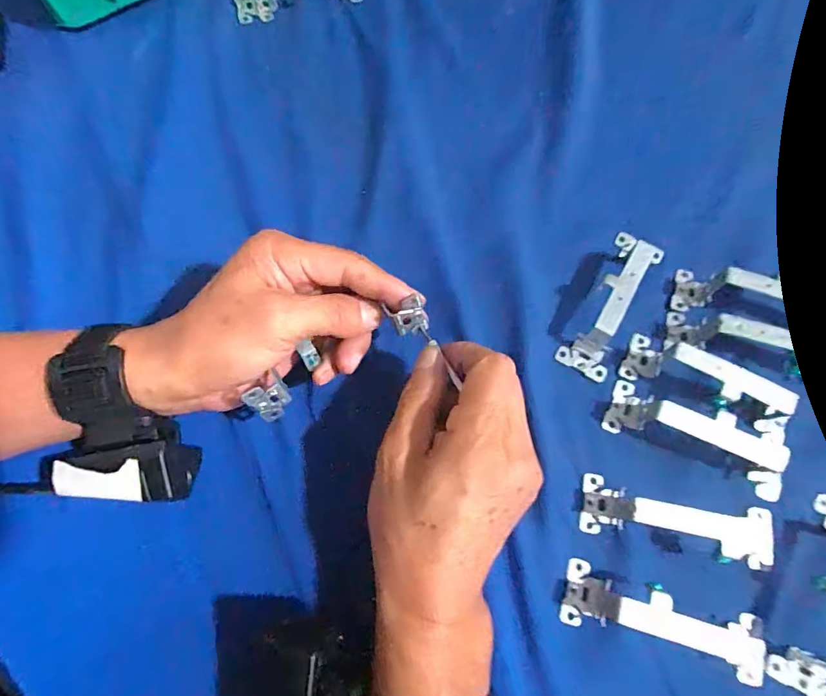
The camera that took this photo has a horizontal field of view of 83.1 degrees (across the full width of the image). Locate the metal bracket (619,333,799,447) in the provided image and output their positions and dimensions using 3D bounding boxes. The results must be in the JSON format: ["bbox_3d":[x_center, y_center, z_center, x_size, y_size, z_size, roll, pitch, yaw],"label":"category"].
[{"bbox_3d":[0.184,0.020,0.280,0.101,0.032,0.031,24,74,8],"label":"metal bracket"}]

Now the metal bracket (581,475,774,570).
[{"bbox_3d":[0.152,0.096,0.256,0.105,0.029,0.031,11,72,4],"label":"metal bracket"}]

